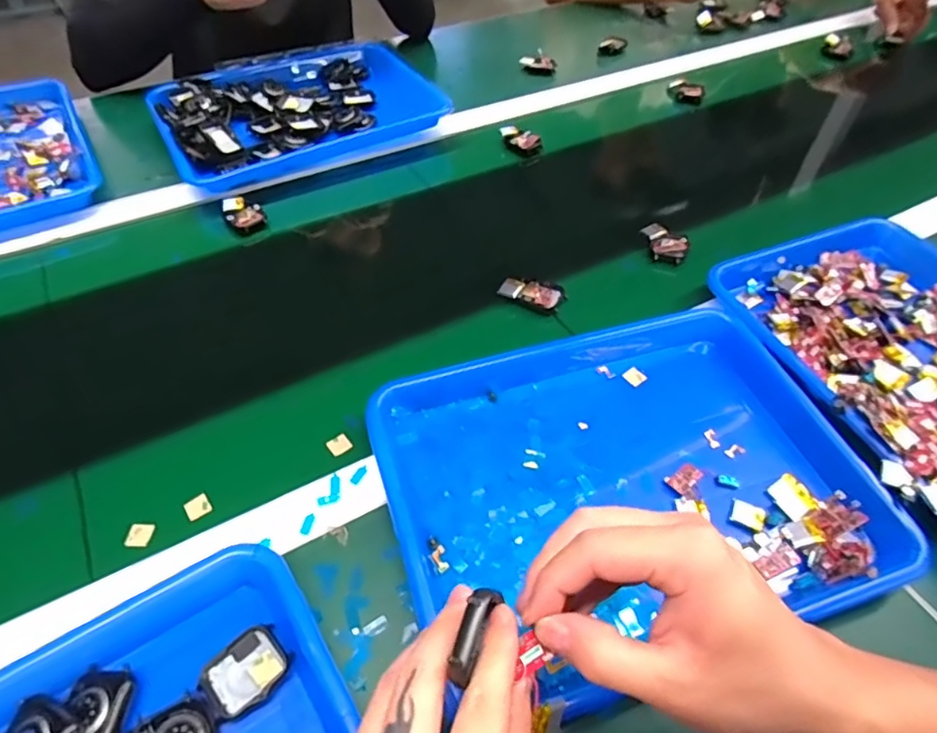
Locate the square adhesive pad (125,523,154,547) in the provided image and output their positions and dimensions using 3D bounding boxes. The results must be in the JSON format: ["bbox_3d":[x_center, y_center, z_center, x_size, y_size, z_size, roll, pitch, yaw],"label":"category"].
[{"bbox_3d":[-0.230,0.117,0.402,0.016,0.004,0.017,0,51,-2],"label":"square adhesive pad"}]

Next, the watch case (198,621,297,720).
[{"bbox_3d":[-0.128,0.176,0.333,0.046,0.007,0.037,-33,59,-25],"label":"watch case"}]

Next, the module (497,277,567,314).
[{"bbox_3d":[0.063,-0.072,0.563,0.058,0.018,0.037,20,53,14],"label":"module"}]

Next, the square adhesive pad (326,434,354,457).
[{"bbox_3d":[-0.101,0.061,0.452,0.016,0.004,0.018,-29,57,-22],"label":"square adhesive pad"}]

